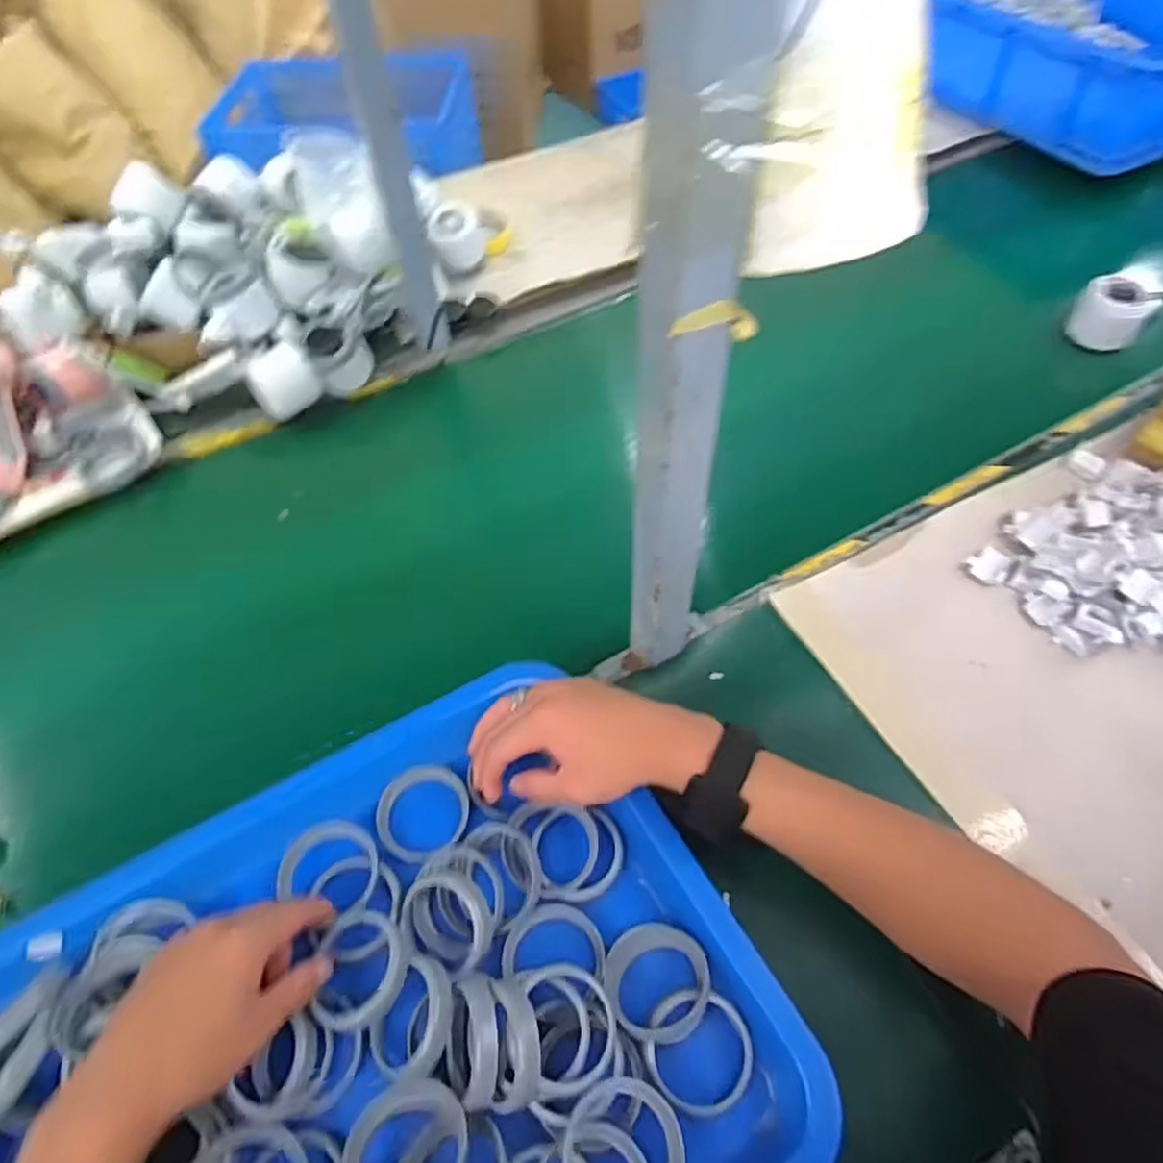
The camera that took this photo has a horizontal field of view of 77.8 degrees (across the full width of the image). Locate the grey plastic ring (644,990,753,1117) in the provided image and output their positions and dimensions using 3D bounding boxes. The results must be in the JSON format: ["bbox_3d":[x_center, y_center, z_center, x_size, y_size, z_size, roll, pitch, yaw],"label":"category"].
[{"bbox_3d":[0.064,0.253,0.389,0.059,0.011,0.056,3,70,-7],"label":"grey plastic ring"}]

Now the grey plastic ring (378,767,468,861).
[{"bbox_3d":[-0.104,0.150,0.471,0.059,0.007,0.061,-1,54,2],"label":"grey plastic ring"}]

